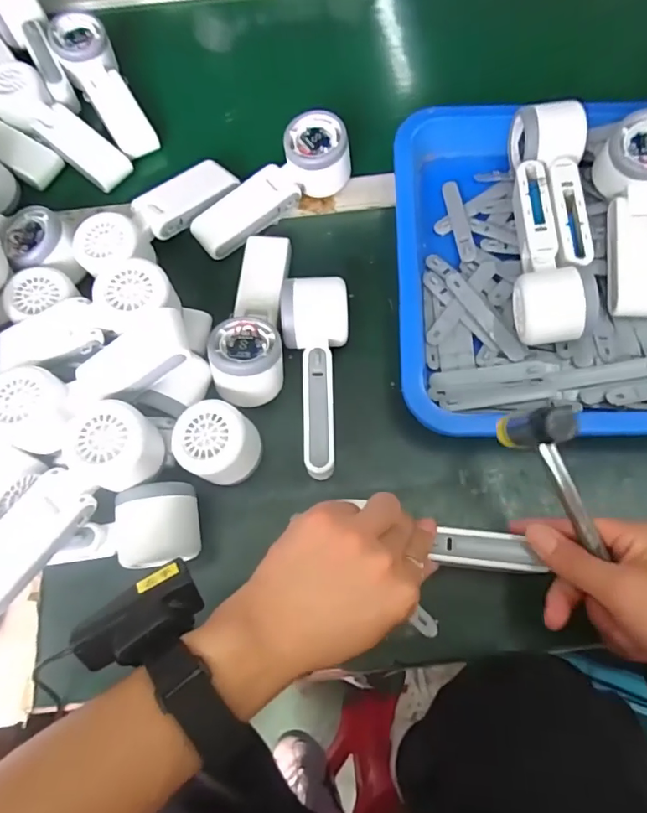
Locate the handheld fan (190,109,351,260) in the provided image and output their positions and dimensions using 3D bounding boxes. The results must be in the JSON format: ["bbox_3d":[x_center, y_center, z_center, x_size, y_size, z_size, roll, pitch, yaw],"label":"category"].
[{"bbox_3d":[-0.048,-0.199,0.481,0.158,0.059,0.055,-38,73,-11],"label":"handheld fan"}]

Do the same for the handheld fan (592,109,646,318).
[{"bbox_3d":[0.268,-0.159,0.446,0.056,0.046,0.171,2,87,3],"label":"handheld fan"}]

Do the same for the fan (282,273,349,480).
[{"bbox_3d":[-0.005,-0.024,0.420,0.052,0.057,0.157,-2,70,2],"label":"fan"}]

